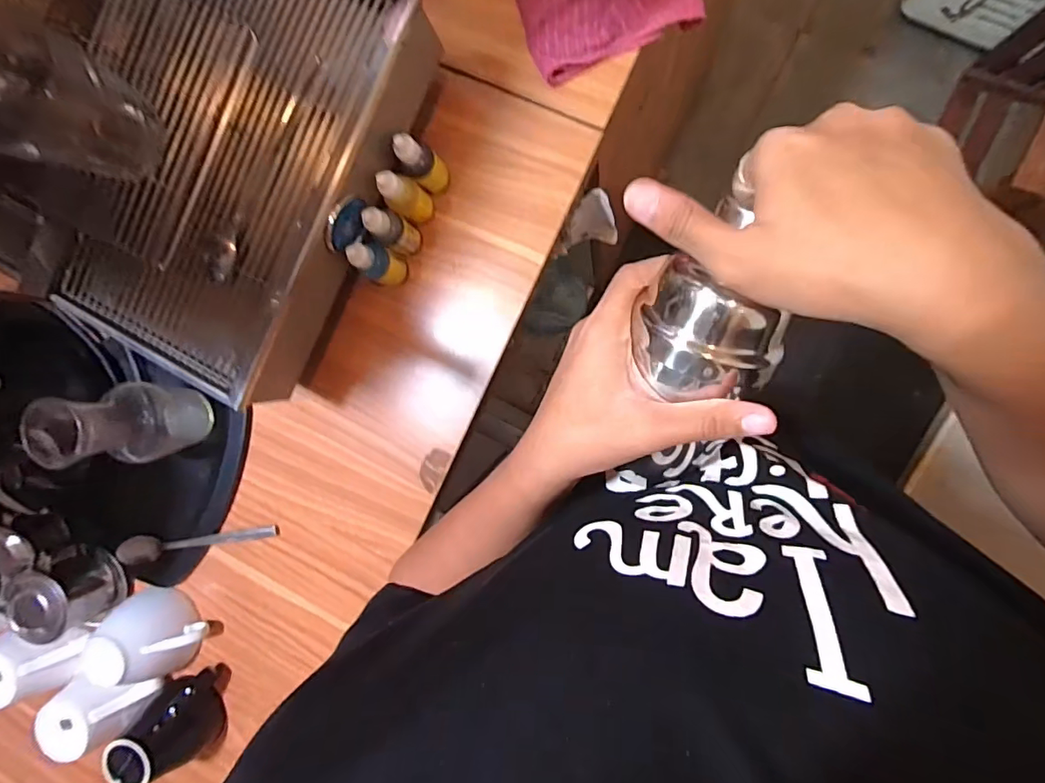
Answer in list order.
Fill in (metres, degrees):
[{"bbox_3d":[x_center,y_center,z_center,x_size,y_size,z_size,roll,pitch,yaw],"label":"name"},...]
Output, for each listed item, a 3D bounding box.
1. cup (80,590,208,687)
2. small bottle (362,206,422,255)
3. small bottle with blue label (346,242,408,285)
[{"bbox_3d":[-0.374,0.244,0.489,0.080,0.068,0.076,0,93,9],"label":"cup"},{"bbox_3d":[-0.109,-0.137,0.423,0.023,0.074,0.027,36,98,6],"label":"small bottle"},{"bbox_3d":[-0.123,-0.109,0.424,0.021,0.071,0.026,28,97,6],"label":"small bottle with blue label"}]

